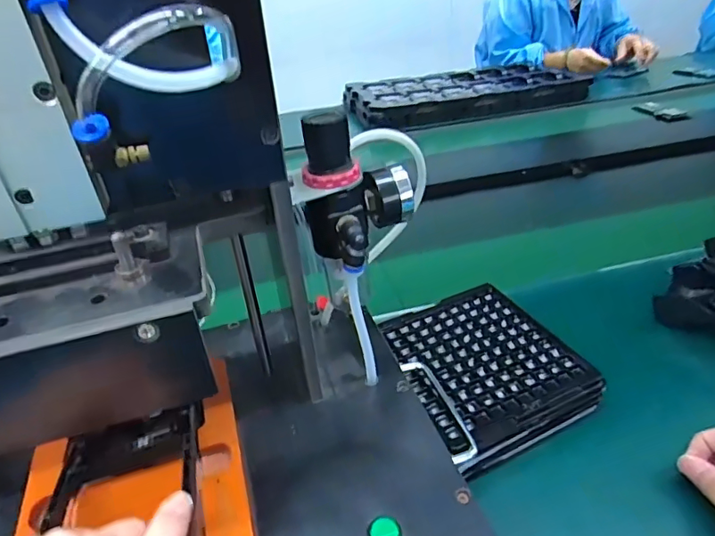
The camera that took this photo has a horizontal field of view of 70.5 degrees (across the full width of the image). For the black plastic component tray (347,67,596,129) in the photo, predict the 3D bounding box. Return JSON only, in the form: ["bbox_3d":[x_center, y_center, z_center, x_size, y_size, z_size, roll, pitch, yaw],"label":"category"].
[{"bbox_3d":[0.264,-0.457,1.313,0.571,0.051,0.354,-8,33,-4],"label":"black plastic component tray"}]

